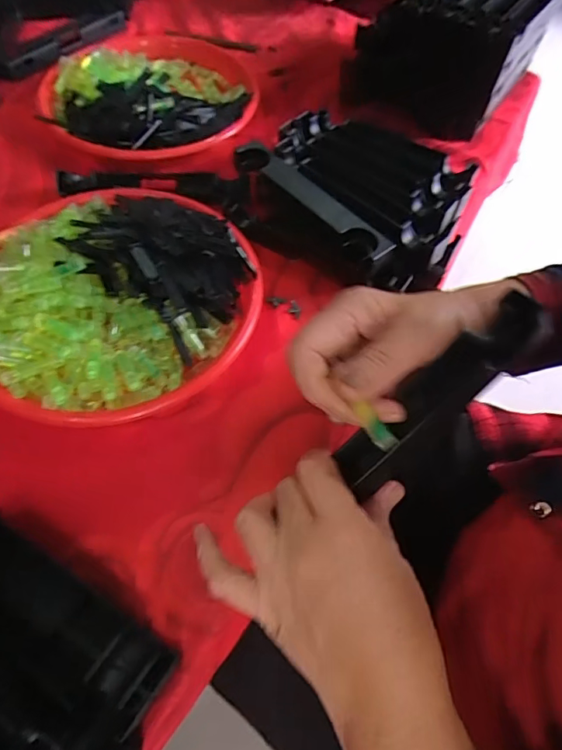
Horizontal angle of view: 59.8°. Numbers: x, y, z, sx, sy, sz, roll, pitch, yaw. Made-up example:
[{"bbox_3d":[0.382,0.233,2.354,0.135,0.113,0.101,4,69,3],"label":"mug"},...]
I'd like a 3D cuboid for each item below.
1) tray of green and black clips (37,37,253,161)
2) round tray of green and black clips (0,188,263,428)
[{"bbox_3d":[-0.151,-0.331,0.576,0.249,0.035,0.231,-9,59,-9],"label":"tray of green and black clips"},{"bbox_3d":[-0.144,-0.076,0.421,0.224,0.057,0.246,1,58,-2],"label":"round tray of green and black clips"}]

